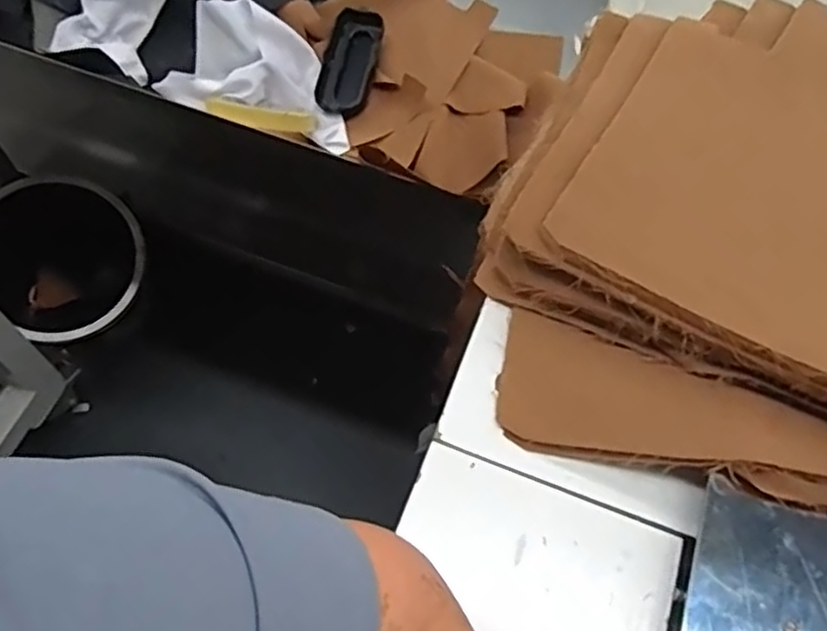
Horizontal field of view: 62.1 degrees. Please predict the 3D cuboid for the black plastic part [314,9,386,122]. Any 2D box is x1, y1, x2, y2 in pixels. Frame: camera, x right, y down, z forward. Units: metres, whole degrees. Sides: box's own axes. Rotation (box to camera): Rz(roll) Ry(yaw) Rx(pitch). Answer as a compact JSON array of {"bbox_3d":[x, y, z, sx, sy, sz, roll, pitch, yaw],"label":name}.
[{"bbox_3d":[-0.066,-0.262,0.717,0.055,0.016,0.113,14,83,5],"label":"black plastic part"}]

